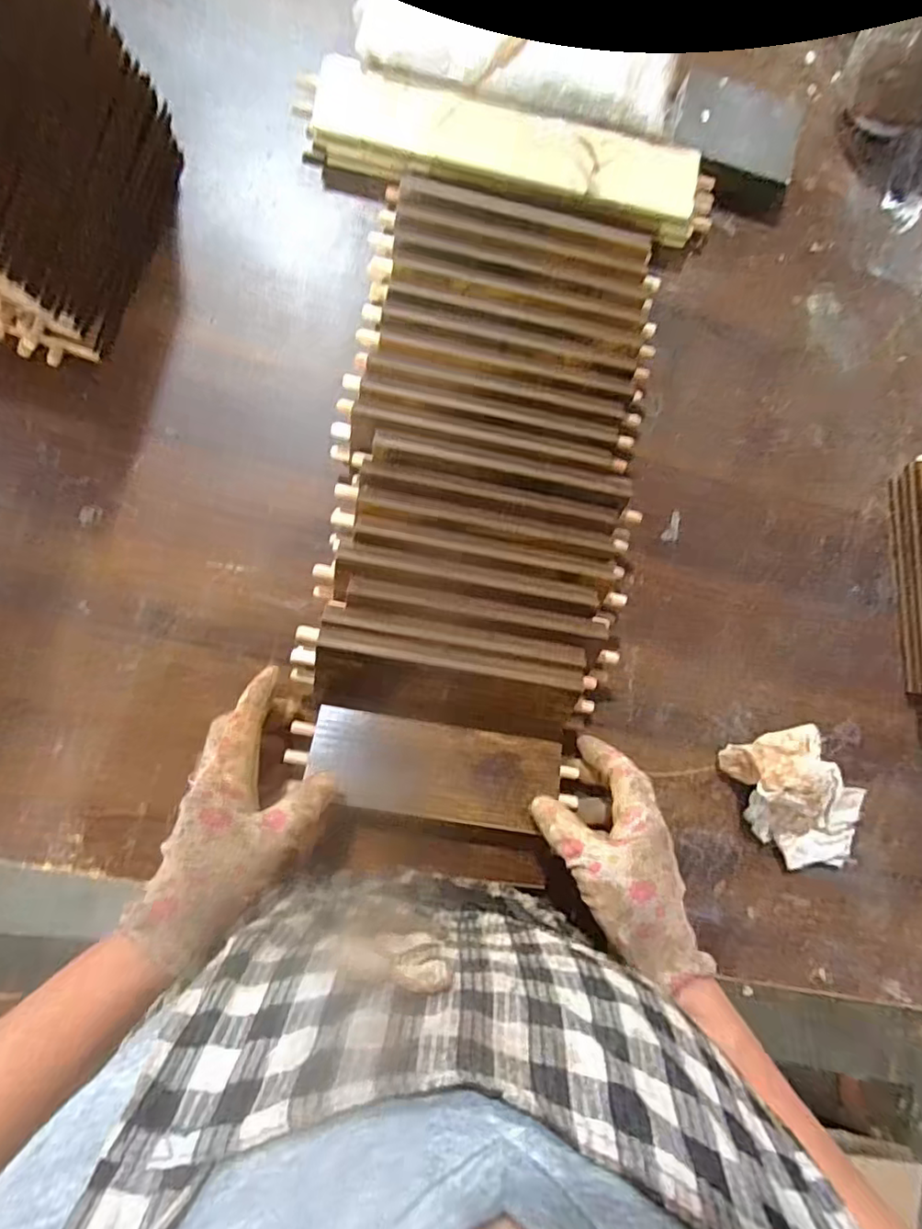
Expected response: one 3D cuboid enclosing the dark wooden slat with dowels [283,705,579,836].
[{"bbox_3d":[-0.018,0.110,0.410,0.197,0.021,0.065,12,87,-6],"label":"dark wooden slat with dowels"}]

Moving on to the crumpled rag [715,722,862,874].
[{"bbox_3d":[0.261,0.144,0.435,0.082,0.052,0.124,-25,91,-7],"label":"crumpled rag"}]

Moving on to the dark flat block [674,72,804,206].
[{"bbox_3d":[0.221,-0.381,0.464,0.104,0.030,0.070,13,86,-6],"label":"dark flat block"}]

